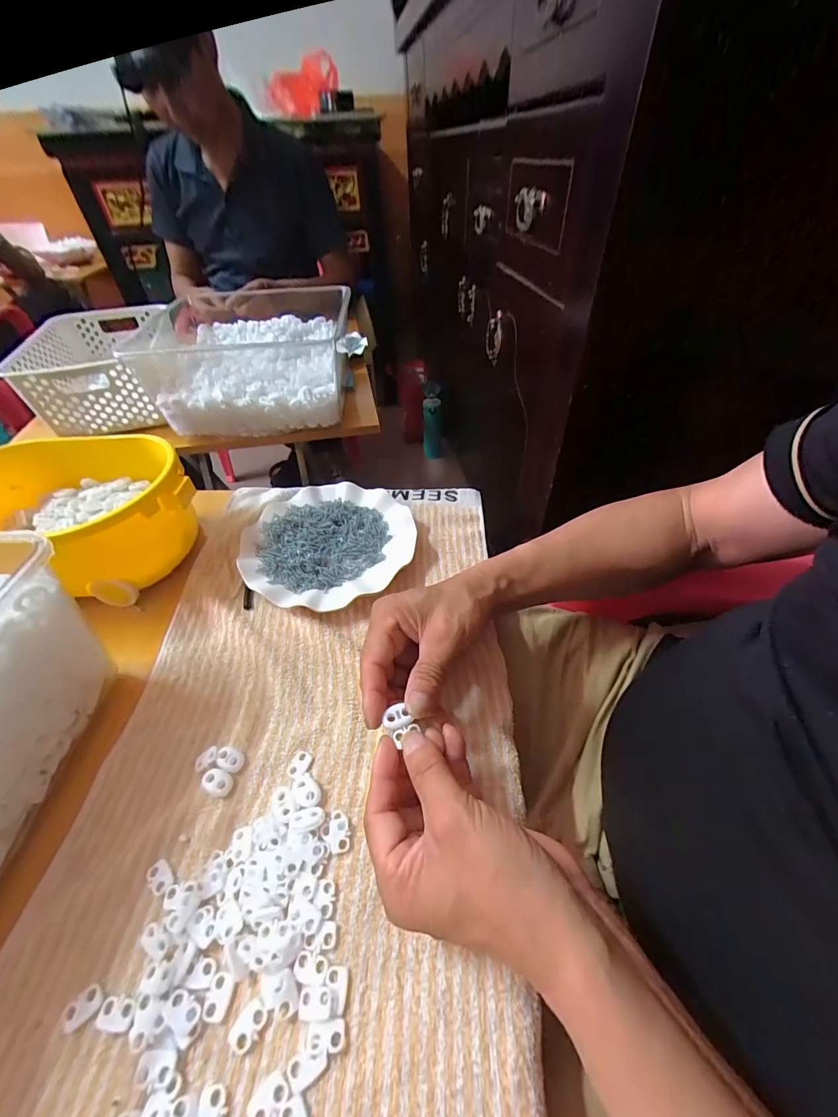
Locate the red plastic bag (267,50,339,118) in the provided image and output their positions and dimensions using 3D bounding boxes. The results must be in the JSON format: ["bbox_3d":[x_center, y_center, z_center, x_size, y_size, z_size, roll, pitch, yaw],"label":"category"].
[{"bbox_3d":[-0.327,-1.343,1.159,0.226,0.107,0.103,-5,41,22],"label":"red plastic bag"}]

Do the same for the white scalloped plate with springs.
[{"bbox_3d":[-0.100,-0.021,0.447,0.178,0.026,0.167,-1,46,1],"label":"white scalloped plate with springs"}]

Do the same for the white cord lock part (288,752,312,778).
[{"bbox_3d":[-0.087,0.150,0.295,0.013,0.004,0.018,14,48,16],"label":"white cord lock part"}]

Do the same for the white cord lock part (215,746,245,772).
[{"bbox_3d":[-0.139,0.148,0.298,0.021,0.006,0.013,16,49,18],"label":"white cord lock part"}]

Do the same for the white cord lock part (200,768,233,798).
[{"bbox_3d":[-0.143,0.159,0.287,0.022,0.007,0.015,15,48,16],"label":"white cord lock part"}]

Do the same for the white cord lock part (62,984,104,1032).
[{"bbox_3d":[-0.179,0.237,0.214,0.018,0.004,0.012,-33,53,-26],"label":"white cord lock part"}]

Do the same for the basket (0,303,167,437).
[{"bbox_3d":[-0.543,-0.336,0.711,0.181,0.111,0.324,-13,46,-10],"label":"basket"}]

